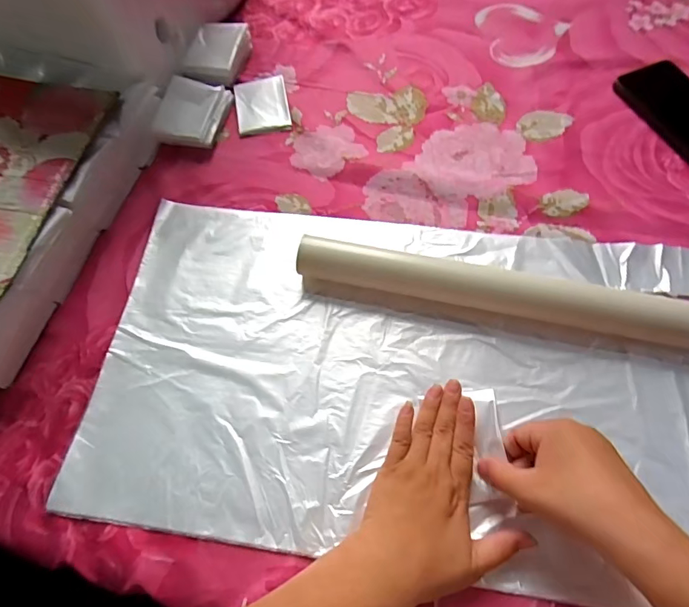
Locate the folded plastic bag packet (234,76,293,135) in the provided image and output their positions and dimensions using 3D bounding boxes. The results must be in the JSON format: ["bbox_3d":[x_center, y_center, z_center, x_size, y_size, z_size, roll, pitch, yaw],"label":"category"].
[{"bbox_3d":[-0.101,-0.245,0.533,0.064,0.010,0.087,-10,65,-1],"label":"folded plastic bag packet"}]

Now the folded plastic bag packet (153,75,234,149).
[{"bbox_3d":[-0.181,-0.226,0.513,0.071,0.034,0.087,8,66,7],"label":"folded plastic bag packet"}]

